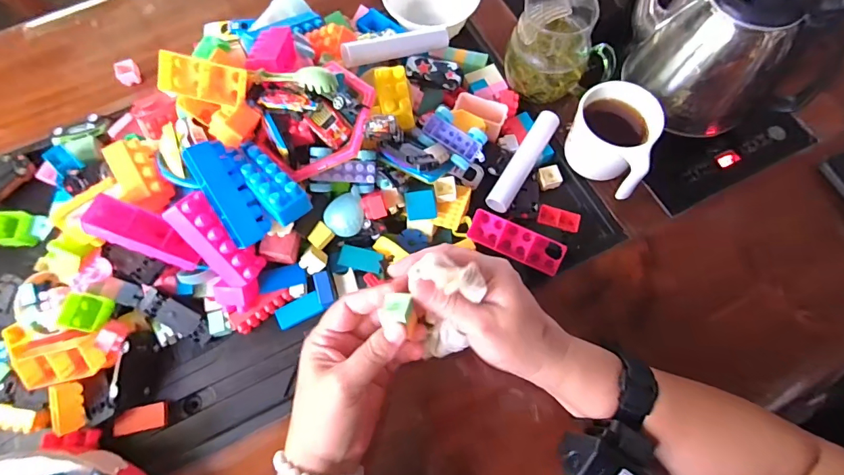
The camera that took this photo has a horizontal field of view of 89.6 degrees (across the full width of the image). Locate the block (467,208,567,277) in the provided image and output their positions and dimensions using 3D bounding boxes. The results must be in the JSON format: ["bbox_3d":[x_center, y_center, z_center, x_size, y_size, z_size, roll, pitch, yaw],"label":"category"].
[{"bbox_3d":[0.091,0.003,0.413,0.094,0.023,0.032,25,107,17],"label":"block"}]

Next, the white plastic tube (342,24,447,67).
[{"bbox_3d":[-0.028,-0.204,0.454,0.121,0.023,0.026,-23,70,-24],"label":"white plastic tube"}]

